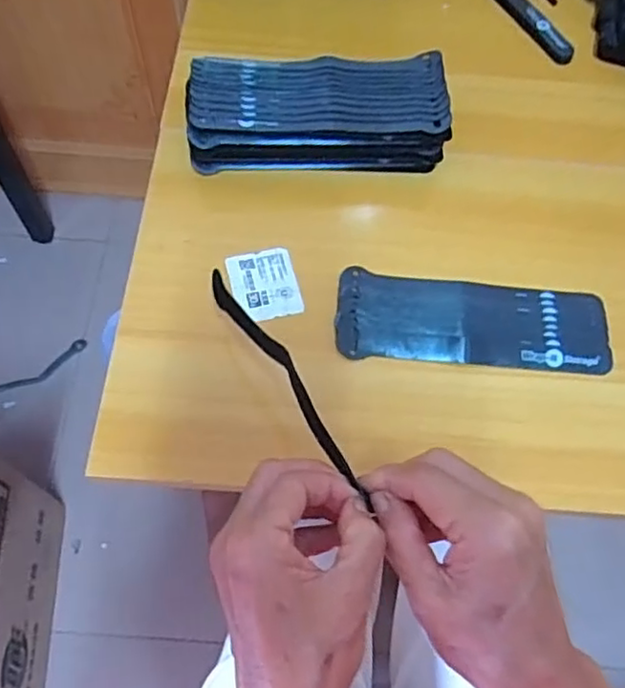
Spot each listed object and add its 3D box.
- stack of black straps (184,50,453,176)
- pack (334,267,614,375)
[{"bbox_3d":[0.004,-0.184,0.519,0.202,0.057,0.084,-4,64,-5],"label":"stack of black straps"},{"bbox_3d":[0.119,-0.017,0.476,0.199,0.005,0.068,6,64,0],"label":"pack"}]

